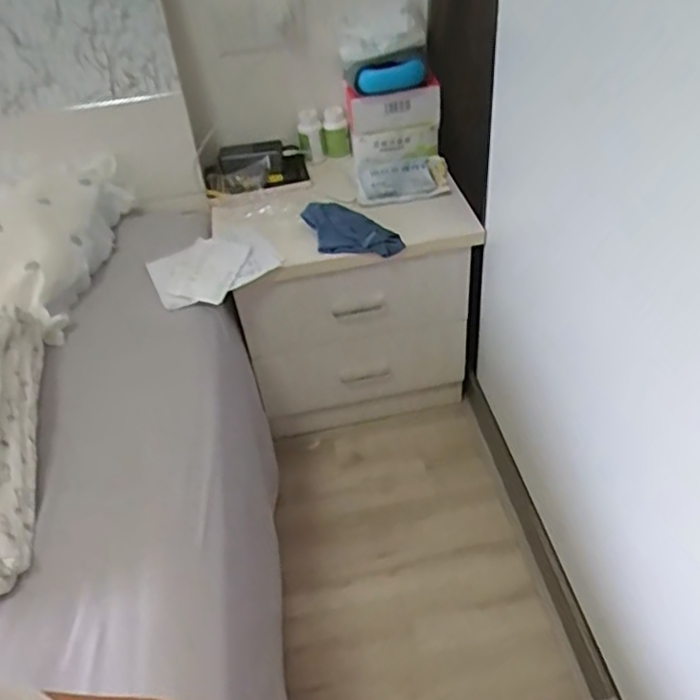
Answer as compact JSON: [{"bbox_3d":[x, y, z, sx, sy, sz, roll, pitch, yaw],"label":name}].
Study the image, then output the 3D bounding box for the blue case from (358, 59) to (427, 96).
[{"bbox_3d":[0.078,-0.516,1.211,0.143,0.058,0.029,-15,43,-9],"label":"blue case"}]

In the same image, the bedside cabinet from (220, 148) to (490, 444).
[{"bbox_3d":[-0.002,-0.105,1.366,0.454,0.474,0.320,-14,42,-7],"label":"bedside cabinet"}]

